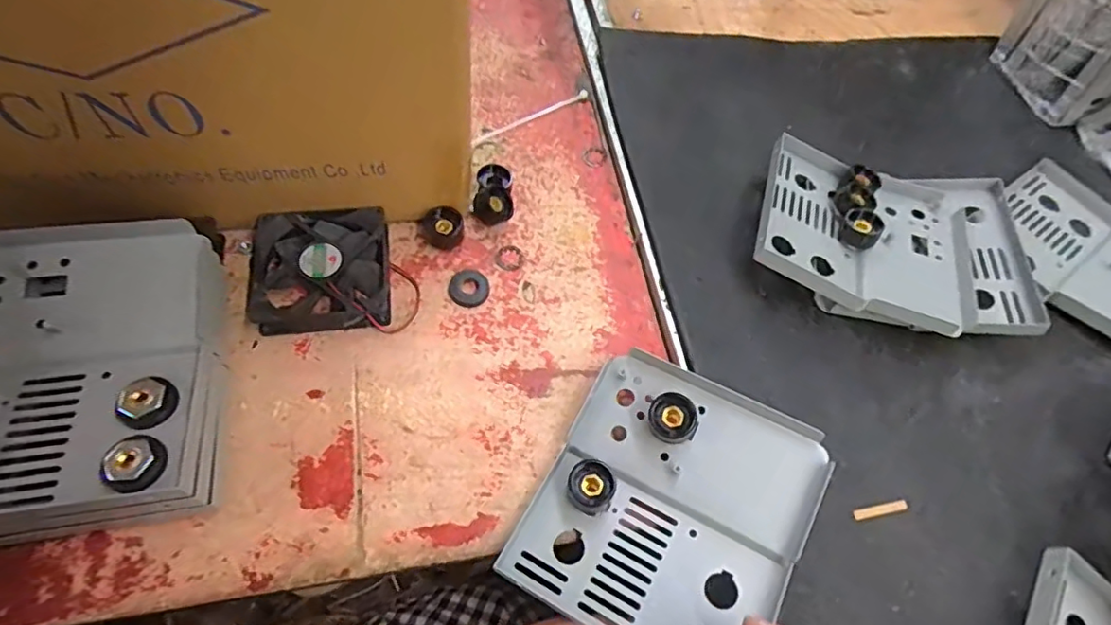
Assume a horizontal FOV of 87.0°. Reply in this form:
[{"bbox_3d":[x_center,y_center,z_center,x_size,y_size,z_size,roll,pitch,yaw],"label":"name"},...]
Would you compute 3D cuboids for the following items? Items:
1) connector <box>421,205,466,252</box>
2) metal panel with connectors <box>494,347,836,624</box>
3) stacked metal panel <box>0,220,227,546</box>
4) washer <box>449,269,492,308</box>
[{"bbox_3d":[-0.090,-0.067,0.464,0.032,0.024,0.023,1,60,-3],"label":"connector"},{"bbox_3d":[0.073,0.122,0.372,0.155,0.039,0.169,26,62,11],"label":"metal panel with connectors"},{"bbox_3d":[-0.306,0.041,0.361,0.184,0.063,0.176,-8,61,-8],"label":"stacked metal panel"},{"bbox_3d":[-0.067,-0.019,0.453,0.031,0.004,0.032,2,60,-3],"label":"washer"}]

